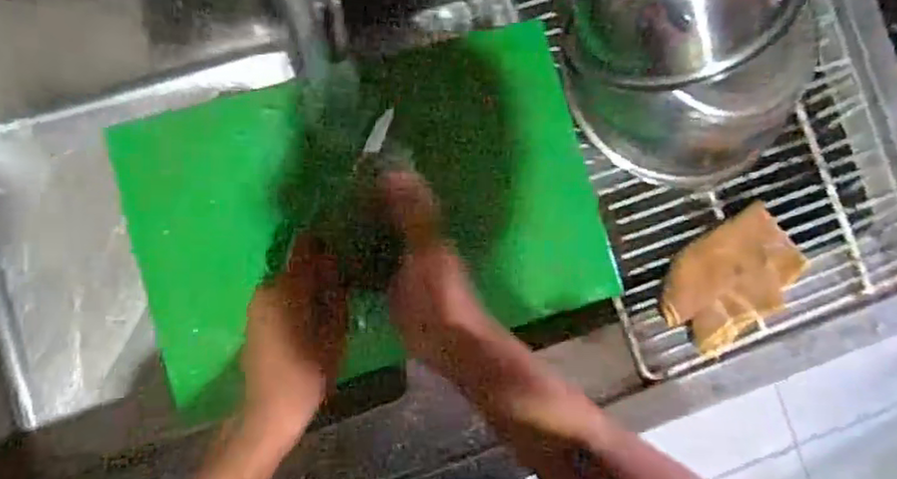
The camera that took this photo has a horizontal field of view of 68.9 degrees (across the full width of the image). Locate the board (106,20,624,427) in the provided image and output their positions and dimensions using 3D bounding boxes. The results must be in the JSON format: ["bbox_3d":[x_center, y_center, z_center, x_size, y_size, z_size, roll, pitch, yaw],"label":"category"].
[{"bbox_3d":[-0.076,-0.026,0.662,0.454,0.028,0.290,-16,93,-6],"label":"board"}]

